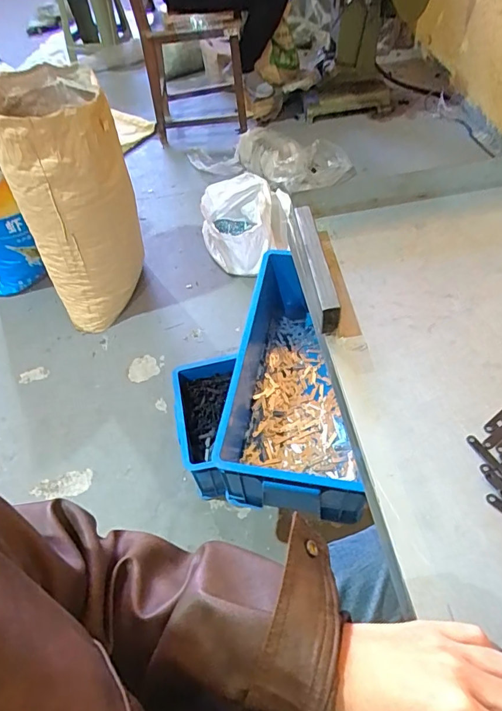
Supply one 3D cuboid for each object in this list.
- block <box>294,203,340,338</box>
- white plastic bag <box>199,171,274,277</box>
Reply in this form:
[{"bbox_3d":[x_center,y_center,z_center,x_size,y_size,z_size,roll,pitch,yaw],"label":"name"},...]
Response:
[{"bbox_3d":[0.073,-0.104,0.519,0.021,0.043,0.172,-7,53,1],"label":"block"},{"bbox_3d":[-0.048,-0.500,1.772,0.274,0.211,0.430,-11,53,-2],"label":"white plastic bag"}]

